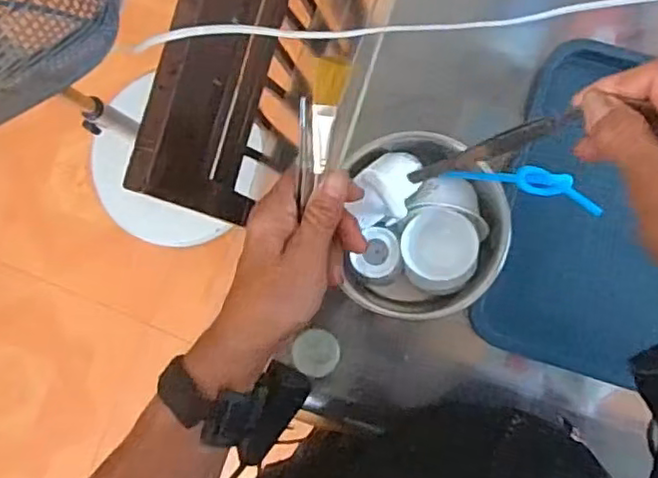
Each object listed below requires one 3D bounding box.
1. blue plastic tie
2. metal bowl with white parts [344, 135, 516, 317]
[{"bbox_3d":[0.148,-0.043,0.494,0.116,0.015,0.024,14,88,19],"label":"blue plastic tie"},{"bbox_3d":[0.085,-0.011,0.562,0.132,0.079,0.154,0,87,5],"label":"metal bowl with white parts"}]

